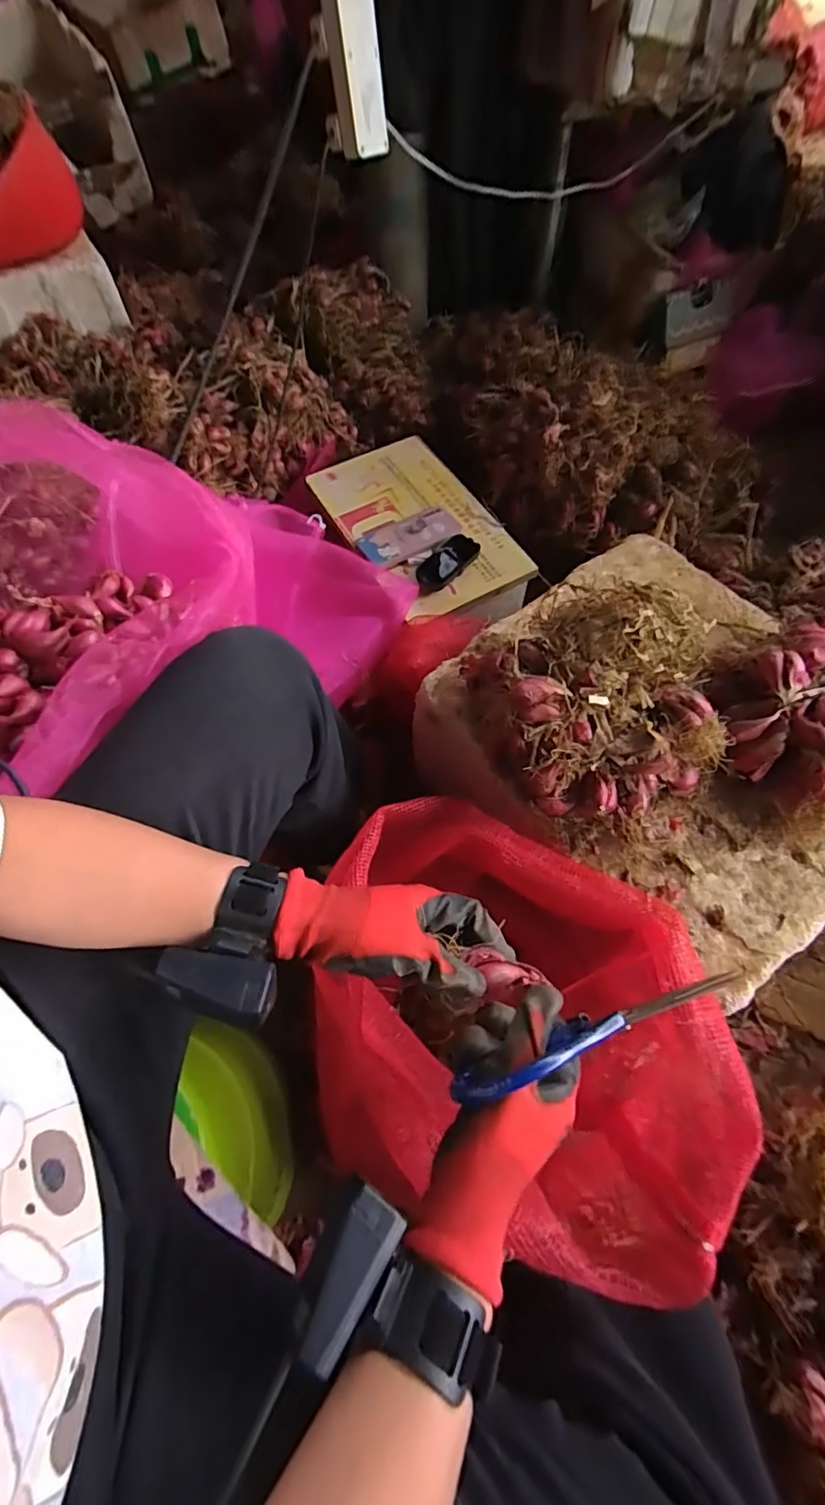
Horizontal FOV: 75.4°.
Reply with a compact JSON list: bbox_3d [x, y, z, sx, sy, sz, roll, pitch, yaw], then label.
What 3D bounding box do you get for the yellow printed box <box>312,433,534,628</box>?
[{"bbox_3d":[0.009,-0.376,0.911,0.233,0.056,0.415,-26,66,-12],"label":"yellow printed box"}]

